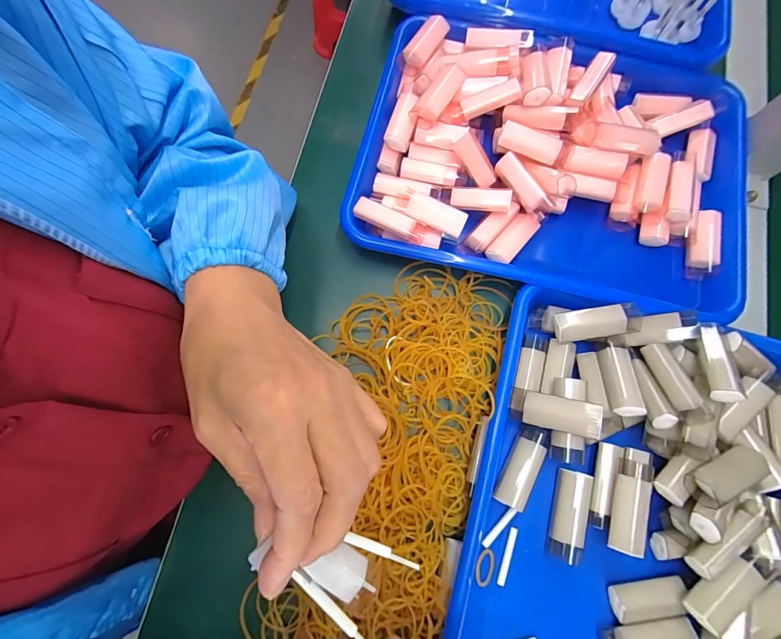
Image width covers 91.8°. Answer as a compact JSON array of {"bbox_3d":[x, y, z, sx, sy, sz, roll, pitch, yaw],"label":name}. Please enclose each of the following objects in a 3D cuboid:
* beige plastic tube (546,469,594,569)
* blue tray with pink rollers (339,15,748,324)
[{"bbox_3d":[0.130,0.143,0.275,0.022,0.015,0.062,15,77,2],"label":"beige plastic tube"},{"bbox_3d":[0.145,-0.144,0.332,0.336,0.041,0.244,13,76,2],"label":"blue tray with pink rollers"}]

